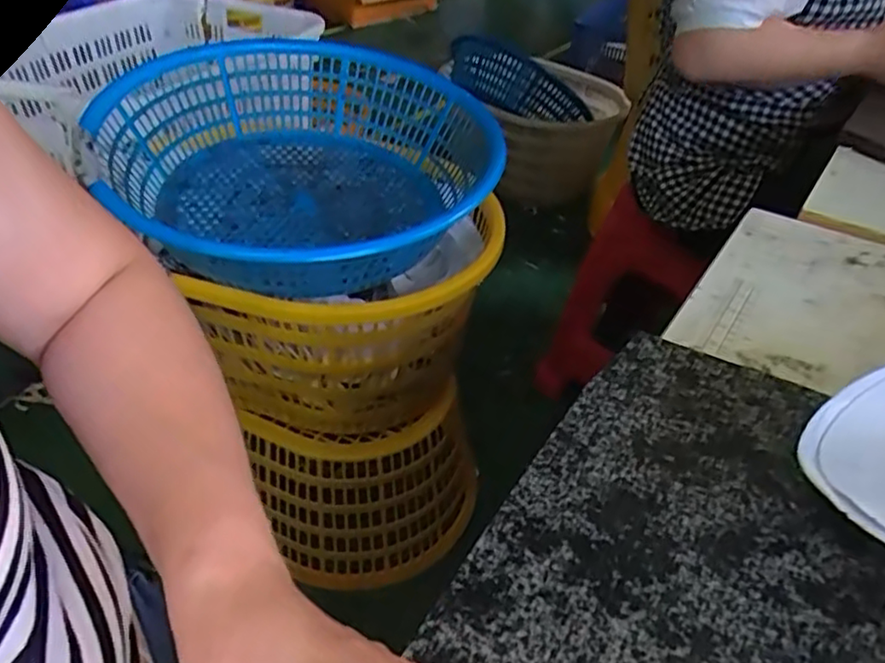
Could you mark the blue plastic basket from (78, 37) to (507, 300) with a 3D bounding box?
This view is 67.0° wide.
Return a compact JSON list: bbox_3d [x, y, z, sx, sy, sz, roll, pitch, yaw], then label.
[{"bbox_3d":[-0.173,-0.249,0.935,0.467,0.165,0.430,2,40,-2],"label":"blue plastic basket"}]

